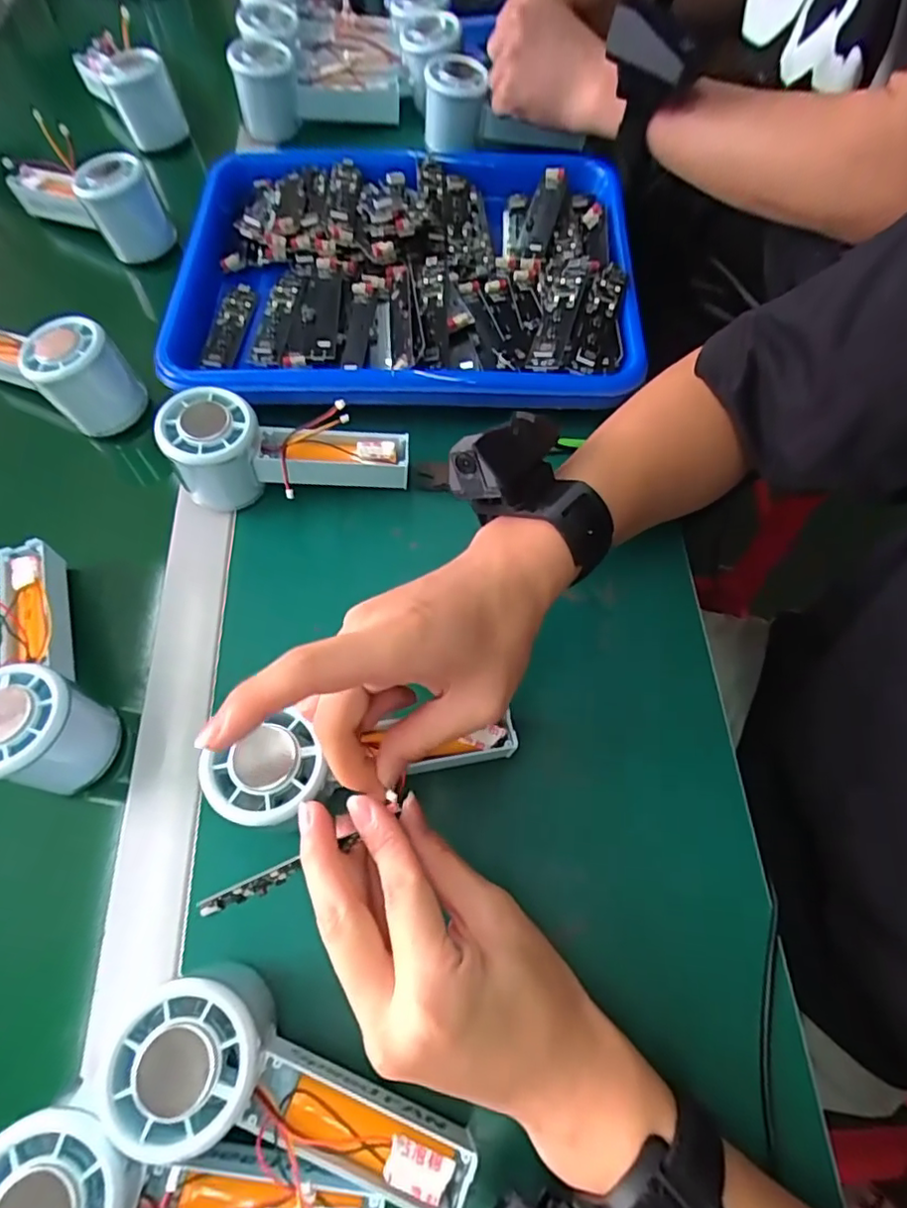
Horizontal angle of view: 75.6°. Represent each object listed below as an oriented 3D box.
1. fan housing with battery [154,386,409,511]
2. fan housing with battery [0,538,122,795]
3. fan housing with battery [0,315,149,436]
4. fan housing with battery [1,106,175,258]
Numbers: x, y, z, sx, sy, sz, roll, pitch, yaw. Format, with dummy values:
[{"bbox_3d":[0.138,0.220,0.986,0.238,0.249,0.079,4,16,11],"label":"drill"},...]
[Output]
[{"bbox_3d":[-0.103,-0.099,0.375,0.145,0.063,0.058,-8,66,-1],"label":"fan housing with battery"},{"bbox_3d":[-0.241,0.031,0.329,0.052,0.059,0.150,-26,67,-9],"label":"fan housing with battery"},{"bbox_3d":[-0.293,-0.175,0.417,0.124,0.060,0.058,29,70,14],"label":"fan housing with battery"},{"bbox_3d":[-0.312,-0.348,0.486,0.147,0.070,0.050,29,70,14],"label":"fan housing with battery"}]

